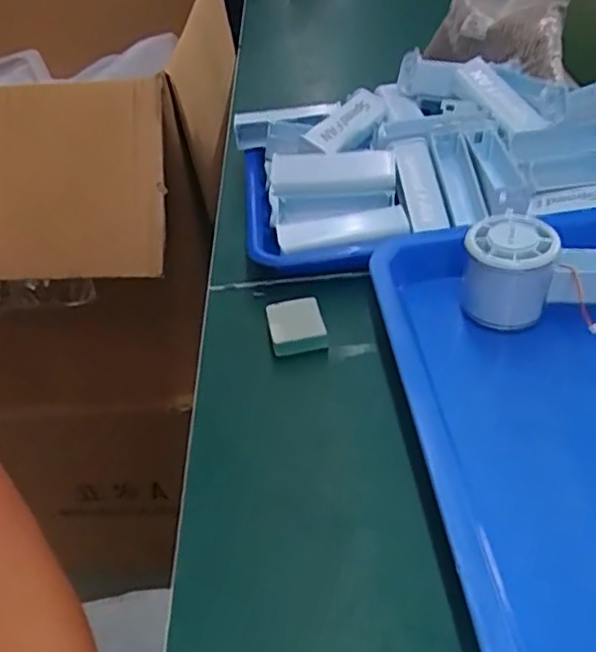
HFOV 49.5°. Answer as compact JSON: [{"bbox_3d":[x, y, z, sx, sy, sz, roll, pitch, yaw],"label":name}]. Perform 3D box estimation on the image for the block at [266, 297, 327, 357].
[{"bbox_3d":[-0.001,0.002,0.446,0.037,0.015,0.044,-11,43,-5],"label":"block"}]

